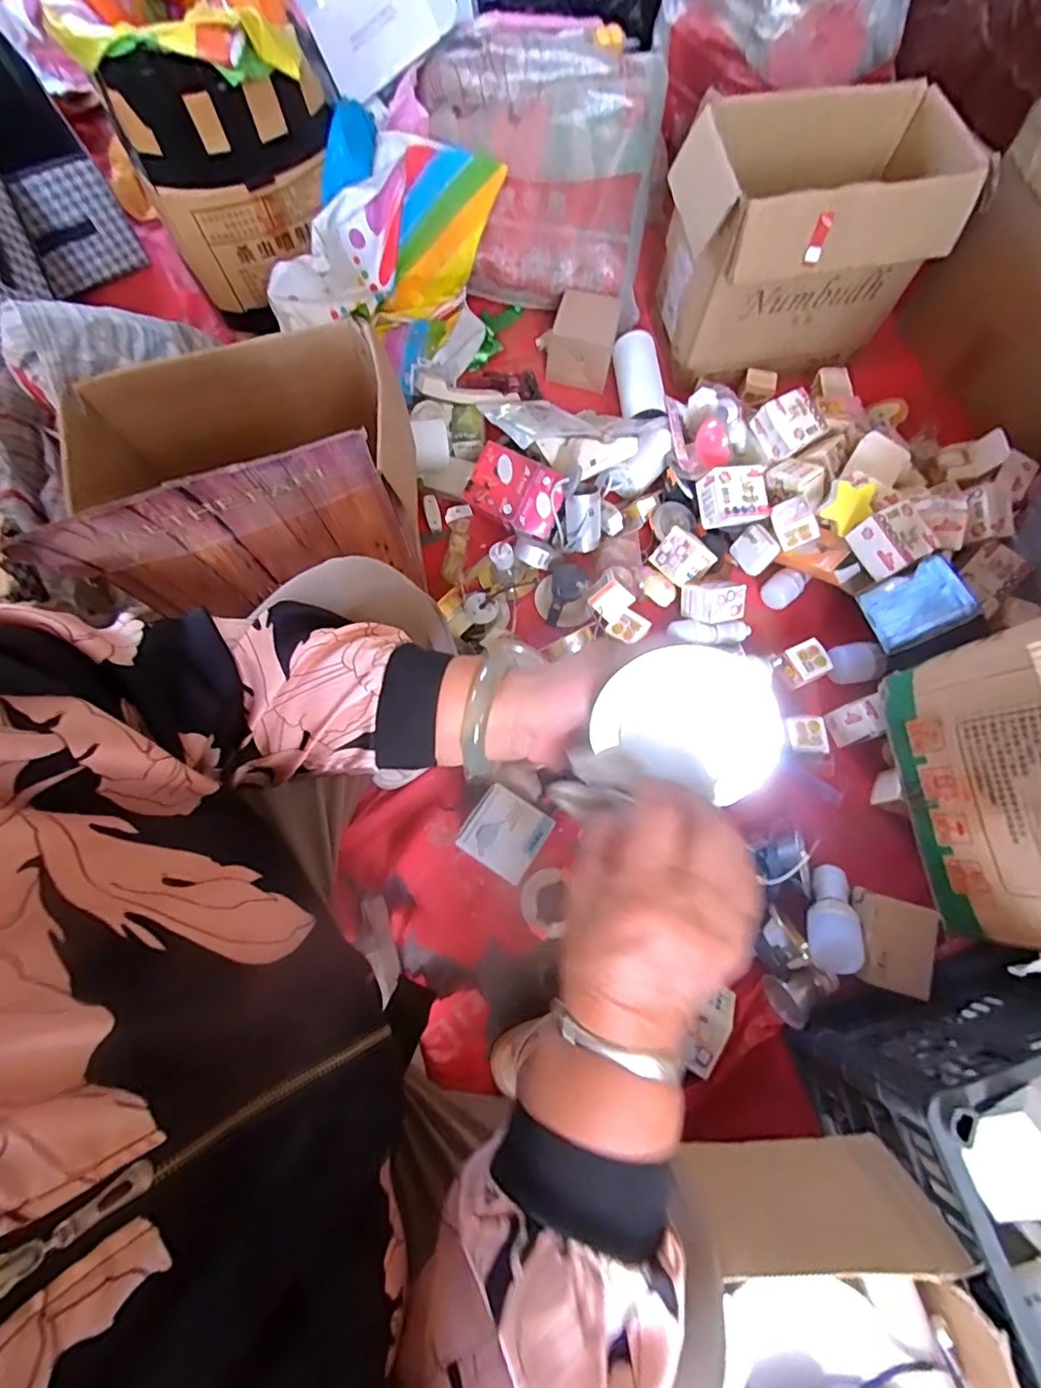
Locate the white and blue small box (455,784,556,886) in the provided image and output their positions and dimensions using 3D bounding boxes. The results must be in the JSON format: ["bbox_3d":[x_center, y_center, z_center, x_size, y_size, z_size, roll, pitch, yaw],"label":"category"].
[{"bbox_3d":[-0.020,0.181,0.730,0.099,0.019,0.096,32,75,10],"label":"white and blue small box"}]

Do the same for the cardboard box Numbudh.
[{"bbox_3d":[0.469,-0.729,0.911,0.446,0.276,0.230,-11,72,-4],"label":"cardboard box Numbudh"}]

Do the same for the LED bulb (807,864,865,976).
[{"bbox_3d":[0.395,0.277,0.712,0.053,0.051,0.138,22,43,7],"label":"LED bulb"}]

